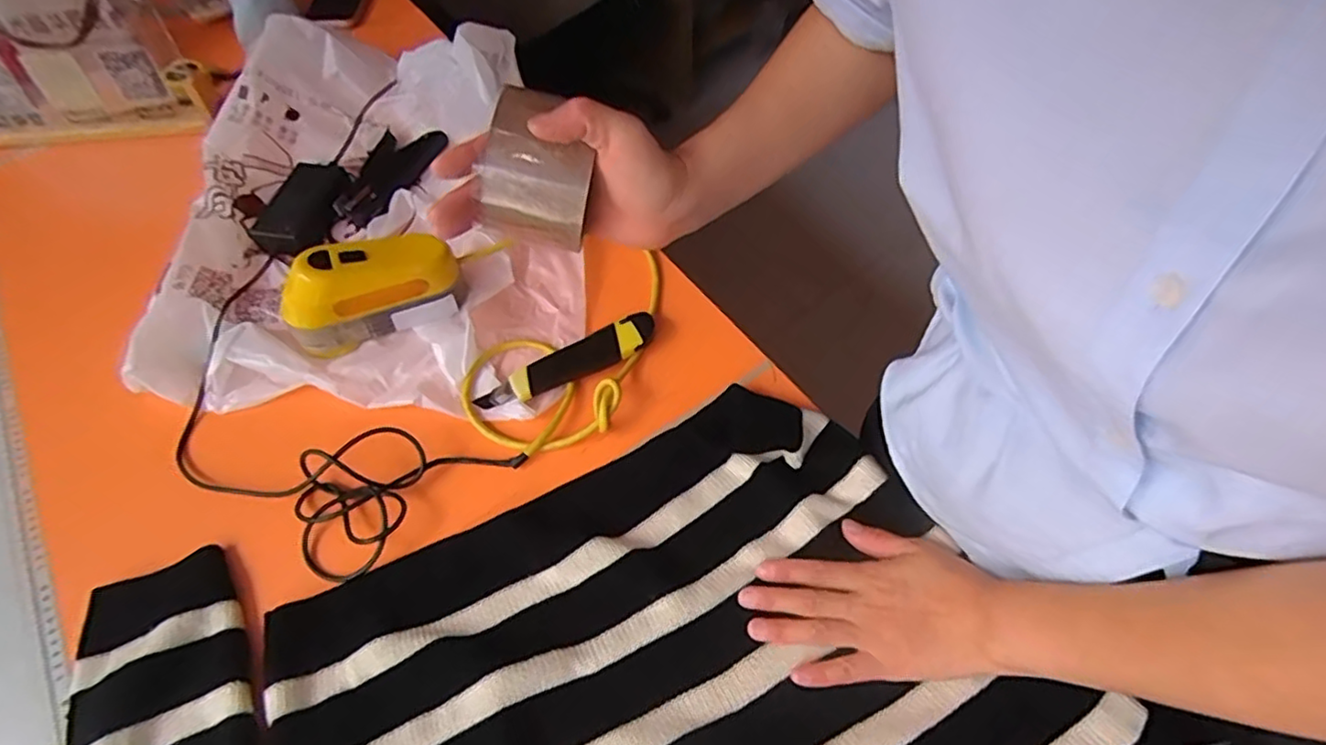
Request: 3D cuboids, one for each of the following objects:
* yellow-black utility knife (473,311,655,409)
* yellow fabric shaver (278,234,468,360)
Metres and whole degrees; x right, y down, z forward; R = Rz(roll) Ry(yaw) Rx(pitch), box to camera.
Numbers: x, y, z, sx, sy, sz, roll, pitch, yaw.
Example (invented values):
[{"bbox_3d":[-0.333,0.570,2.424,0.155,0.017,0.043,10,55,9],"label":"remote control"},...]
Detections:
[{"bbox_3d":[-0.084,-0.012,0.584,0.172,0.012,0.038,-27,61,-15],"label":"yellow-black utility knife"},{"bbox_3d":[-0.270,-0.081,0.595,0.156,0.068,0.068,-18,59,-10],"label":"yellow fabric shaver"}]

